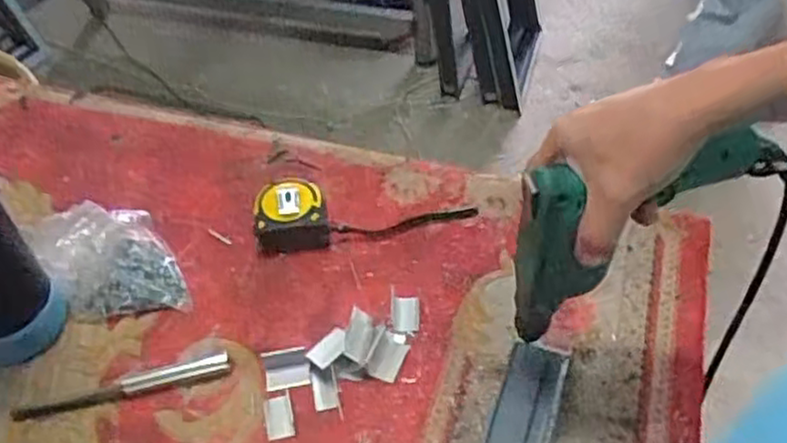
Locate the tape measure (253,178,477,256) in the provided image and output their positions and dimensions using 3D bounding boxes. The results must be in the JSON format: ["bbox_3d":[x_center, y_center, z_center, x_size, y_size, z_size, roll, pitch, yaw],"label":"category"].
[{"bbox_3d":[-0.031,-0.018,0.783,0.231,0.041,0.078,-7,49,-5],"label":"tape measure"}]

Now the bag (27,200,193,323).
[{"bbox_3d":[-0.275,0.042,0.716,0.111,0.085,0.107,-27,53,-20],"label":"bag"}]

